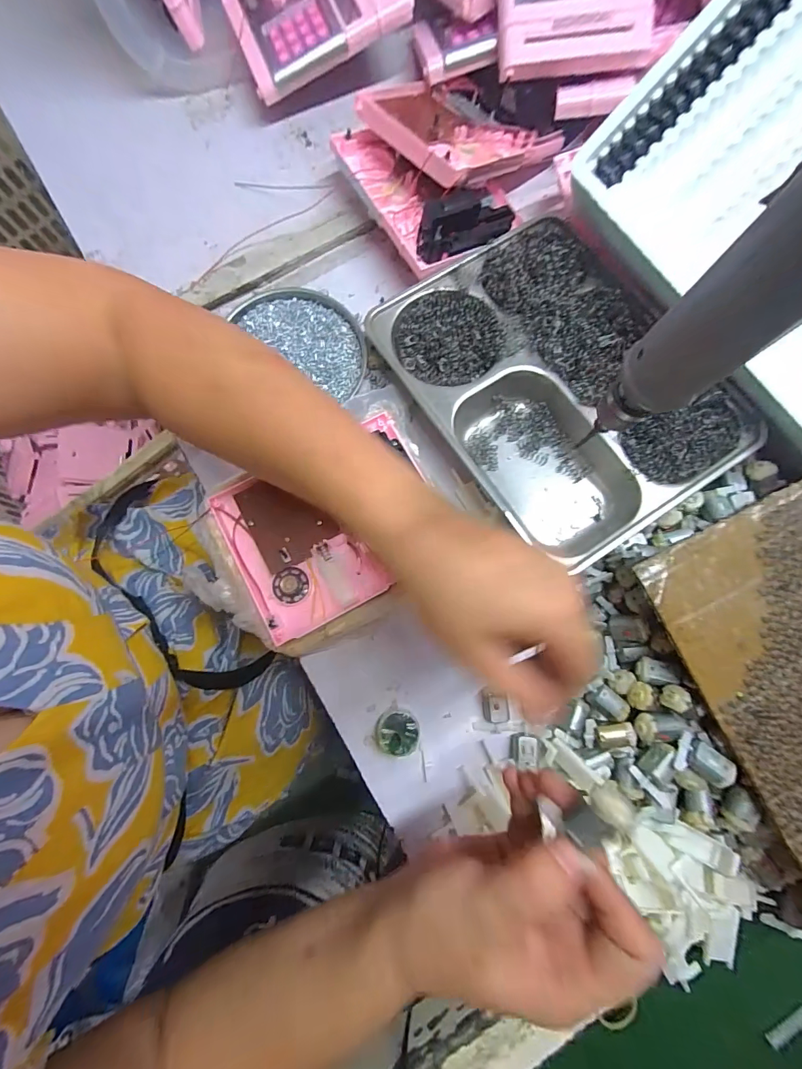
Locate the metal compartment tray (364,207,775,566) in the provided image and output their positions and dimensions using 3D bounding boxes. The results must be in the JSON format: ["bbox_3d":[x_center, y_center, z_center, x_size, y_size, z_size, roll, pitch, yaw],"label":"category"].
[{"bbox_3d":[0.128,-0.130,0.353,0.217,0.033,0.277,-32,81,-5],"label":"metal compartment tray"}]

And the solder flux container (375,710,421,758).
[{"bbox_3d":[-0.002,0.159,0.331,0.033,0.016,0.036,-7,80,-1],"label":"solder flux container"}]

